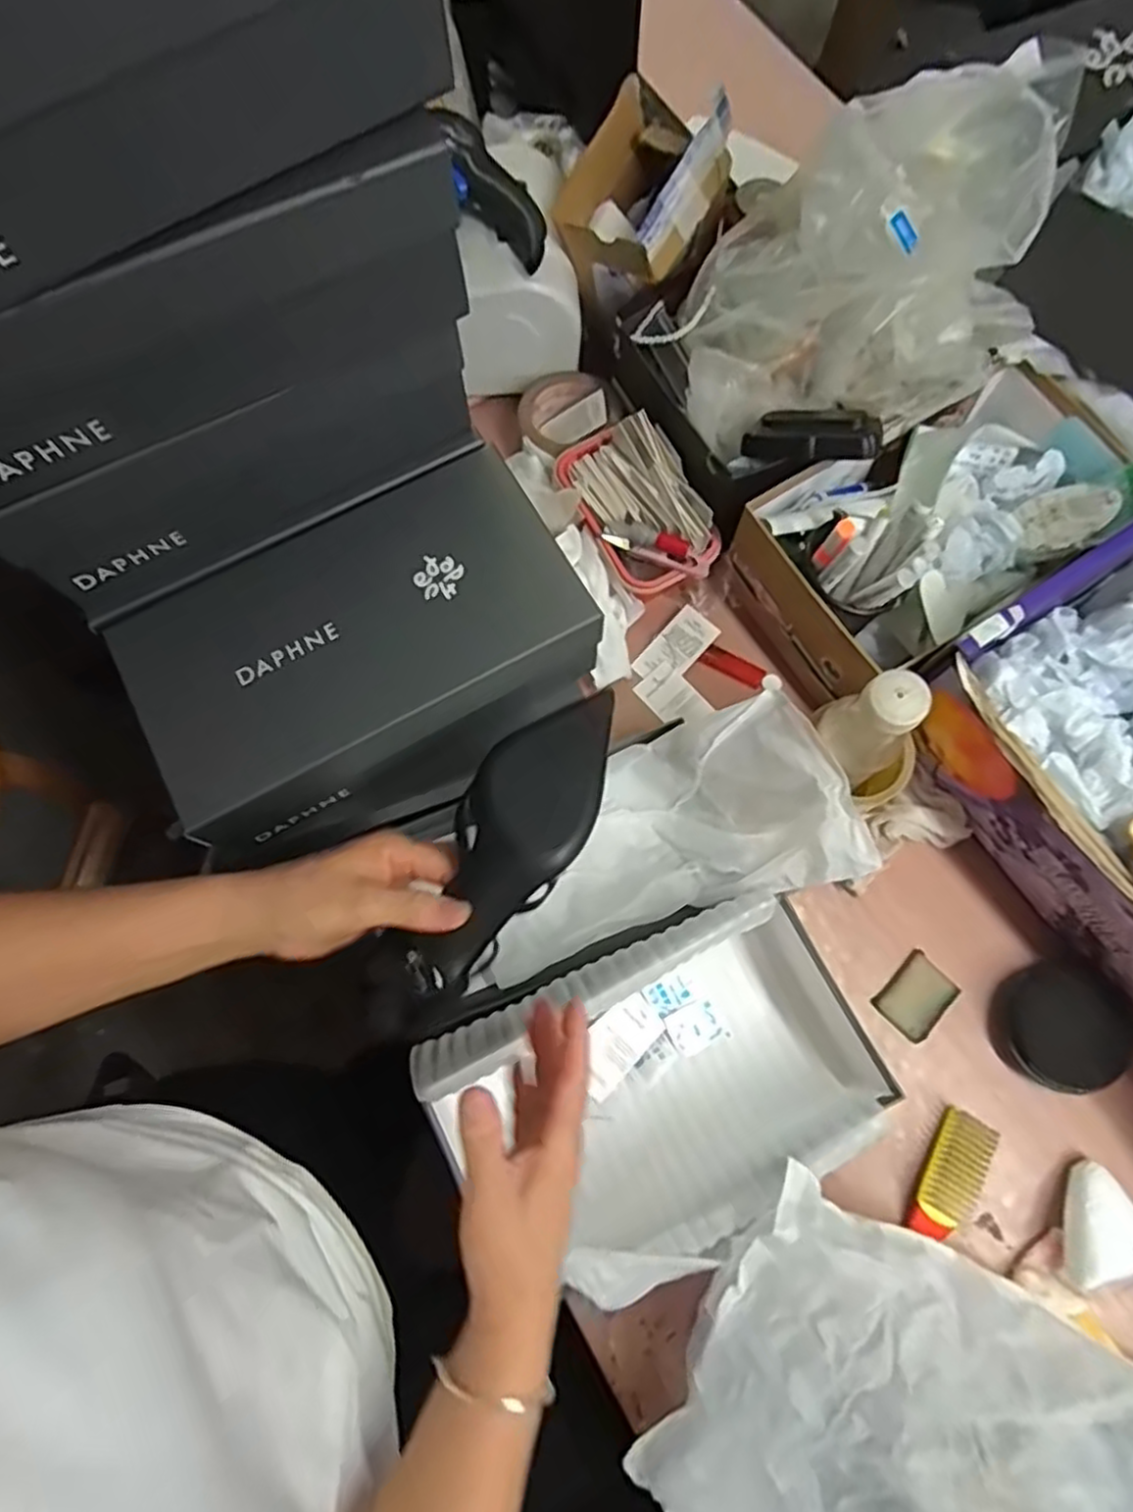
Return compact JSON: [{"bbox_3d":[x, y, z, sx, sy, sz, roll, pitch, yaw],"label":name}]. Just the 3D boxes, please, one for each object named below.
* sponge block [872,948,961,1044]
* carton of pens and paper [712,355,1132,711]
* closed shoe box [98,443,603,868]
[{"bbox_3d":[0.287,0.198,0.594,0.046,0.008,0.060,44,80,11],"label":"sponge block"},{"bbox_3d":[0.316,-0.204,0.623,0.320,0.135,0.171,-31,76,-7],"label":"carton of pens and paper"},{"bbox_3d":[-0.138,-0.066,0.526,0.296,0.102,0.192,-29,76,-6],"label":"closed shoe box"}]

